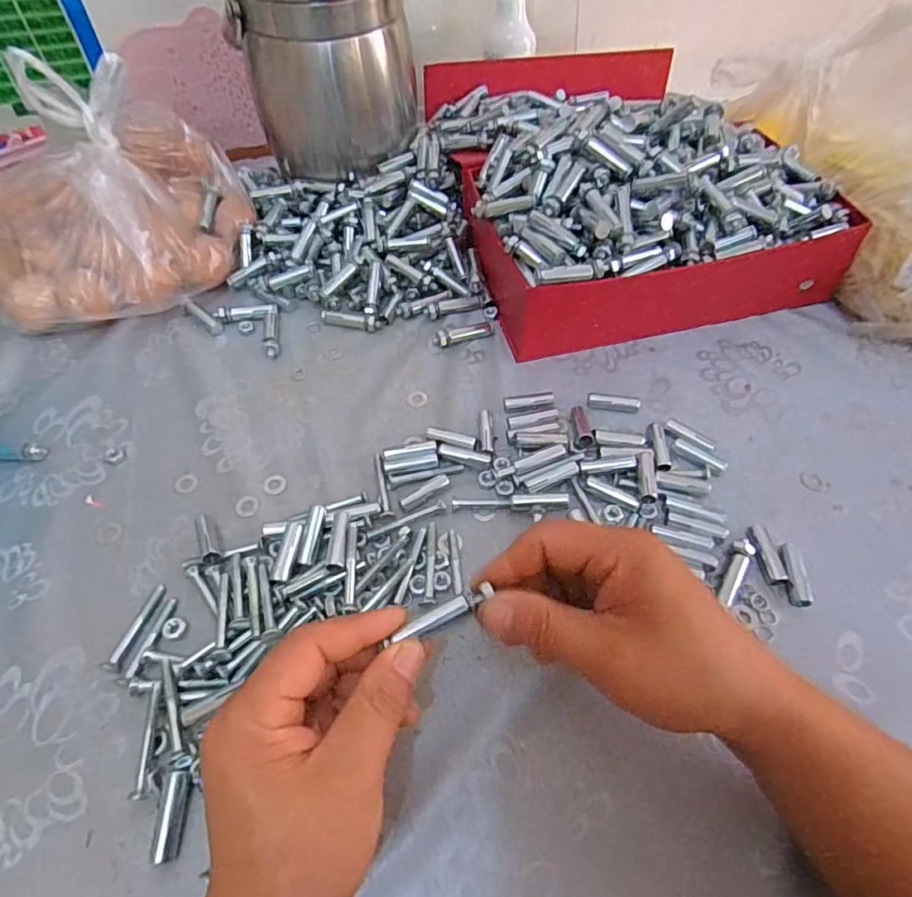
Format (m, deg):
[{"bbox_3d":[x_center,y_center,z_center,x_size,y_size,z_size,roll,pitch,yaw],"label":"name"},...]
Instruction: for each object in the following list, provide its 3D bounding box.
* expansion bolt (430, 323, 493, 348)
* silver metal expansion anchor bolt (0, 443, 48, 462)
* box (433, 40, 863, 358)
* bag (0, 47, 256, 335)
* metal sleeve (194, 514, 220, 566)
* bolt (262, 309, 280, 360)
[{"bbox_3d":[0.007,-0.100,0.494,0.056,0.012,0.013,-19,56,-13],"label":"expansion bolt"},{"bbox_3d":[-0.338,0.003,0.427,0.057,0.007,0.015,2,55,2],"label":"silver metal expansion anchor bolt"},{"bbox_3d":[0.150,-0.278,0.551,0.300,0.119,0.368,-10,55,-7],"label":"box"},{"bbox_3d":[-0.316,-0.224,0.498,0.228,0.159,0.185,-6,55,-4],"label":"bag"},{"bbox_3d":[-0.167,0.060,0.380,0.012,0.011,0.042,-21,44,-14],"label":"metal sleeve"},{"bbox_3d":[-0.164,-0.103,0.500,0.013,0.009,0.056,-9,55,-6],"label":"bolt"}]

